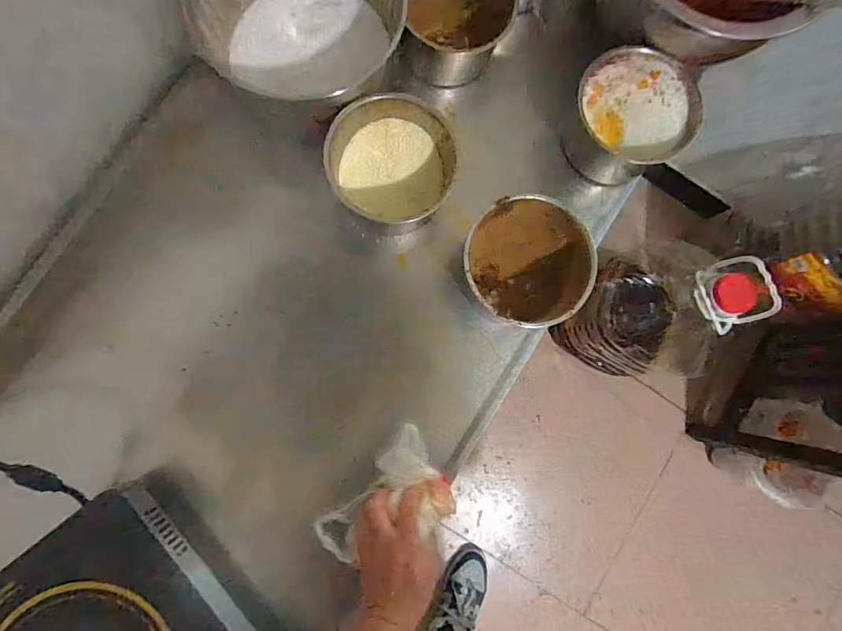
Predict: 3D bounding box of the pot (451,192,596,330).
[{"bbox_3d":[0.130,-0.069,0.572,0.143,0.098,0.147,0,85,-6],"label":"pot"}]

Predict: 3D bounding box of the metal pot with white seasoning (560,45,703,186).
[{"bbox_3d":[0.267,-0.259,0.598,0.144,0.087,0.143,0,85,-6],"label":"metal pot with white seasoning"}]

